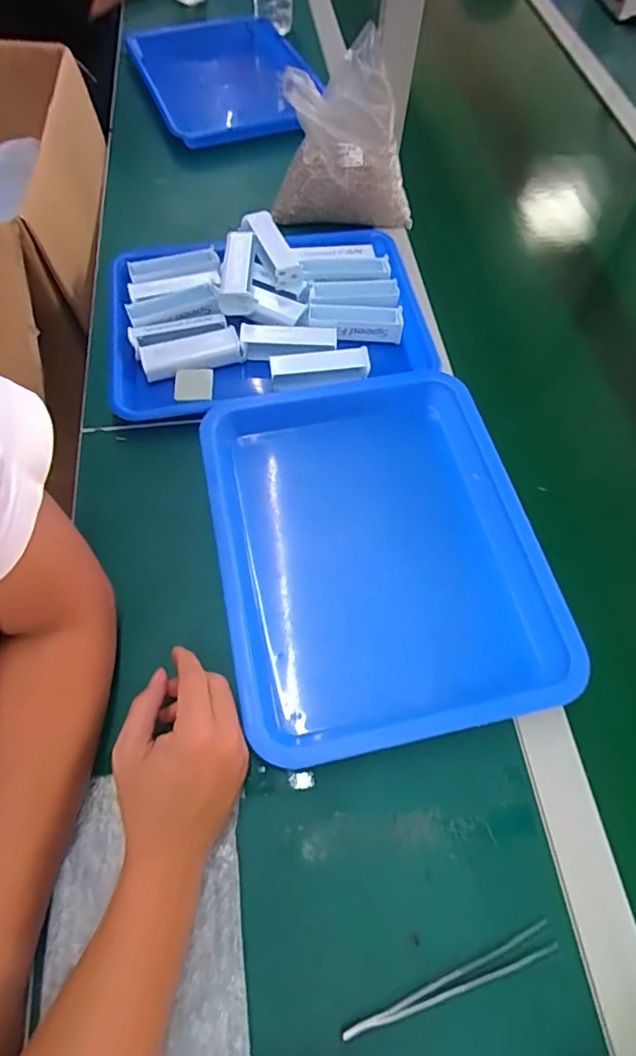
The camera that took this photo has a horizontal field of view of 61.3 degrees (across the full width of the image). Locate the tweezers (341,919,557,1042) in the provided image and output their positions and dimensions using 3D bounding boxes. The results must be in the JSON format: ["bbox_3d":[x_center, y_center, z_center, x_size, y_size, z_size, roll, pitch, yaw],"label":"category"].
[{"bbox_3d":[0.086,0.287,0.334,0.145,0.011,0.017,-18,64,-12],"label":"tweezers"}]

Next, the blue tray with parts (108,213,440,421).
[{"bbox_3d":[-0.058,-0.234,0.583,0.337,0.045,0.242,-10,63,-9],"label":"blue tray with parts"}]

